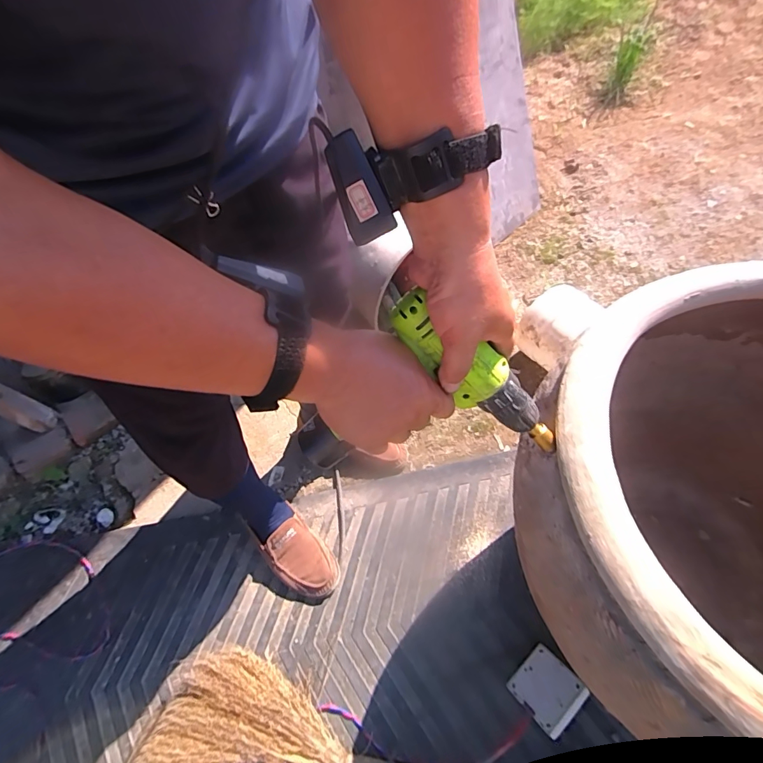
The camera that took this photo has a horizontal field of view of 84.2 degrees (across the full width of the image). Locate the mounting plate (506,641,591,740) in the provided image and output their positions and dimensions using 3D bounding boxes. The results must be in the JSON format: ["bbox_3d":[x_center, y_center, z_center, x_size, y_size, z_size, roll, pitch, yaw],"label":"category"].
[{"bbox_3d":[0.246,0.459,0.634,0.085,0.017,0.092,-48,24,-11],"label":"mounting plate"}]

